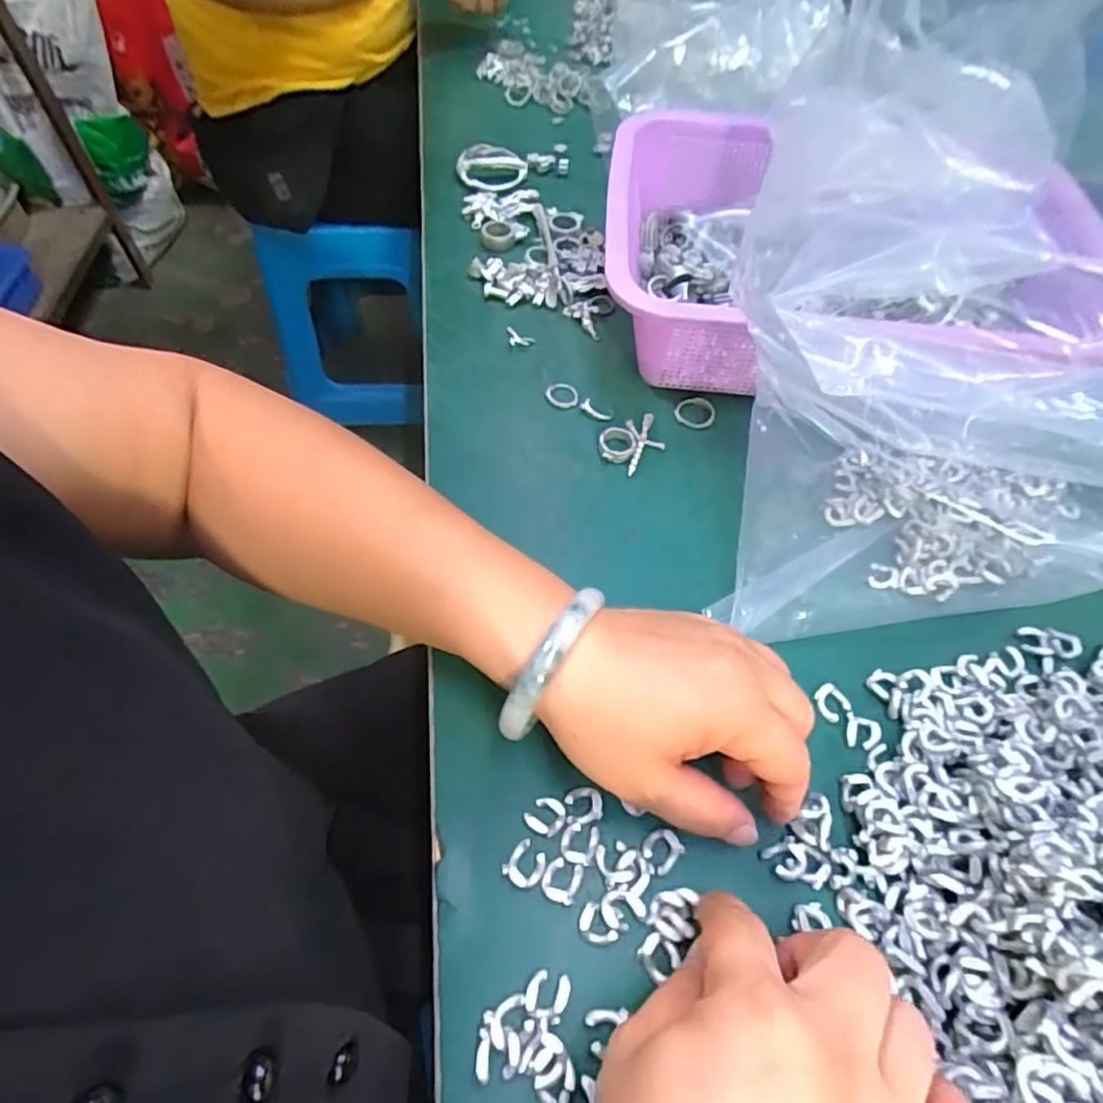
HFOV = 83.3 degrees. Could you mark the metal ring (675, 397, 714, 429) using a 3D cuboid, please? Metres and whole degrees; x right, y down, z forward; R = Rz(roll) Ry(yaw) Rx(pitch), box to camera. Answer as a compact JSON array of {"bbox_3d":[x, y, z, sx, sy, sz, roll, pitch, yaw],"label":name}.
[{"bbox_3d":[0.091,-0.088,0.391,0.024,0.004,0.023,1,57,-1],"label":"metal ring"}]

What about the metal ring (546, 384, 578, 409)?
[{"bbox_3d":[0.007,-0.101,0.398,0.021,0.004,0.023,1,57,-1],"label":"metal ring"}]

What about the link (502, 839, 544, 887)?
[{"bbox_3d":[-0.010,0.125,0.247,0.015,0.004,0.016,1,57,-1],"label":"link"}]

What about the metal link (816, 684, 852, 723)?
[{"bbox_3d":[0.131,0.070,0.290,0.016,0.004,0.014,-37,65,-22],"label":"metal link"}]

